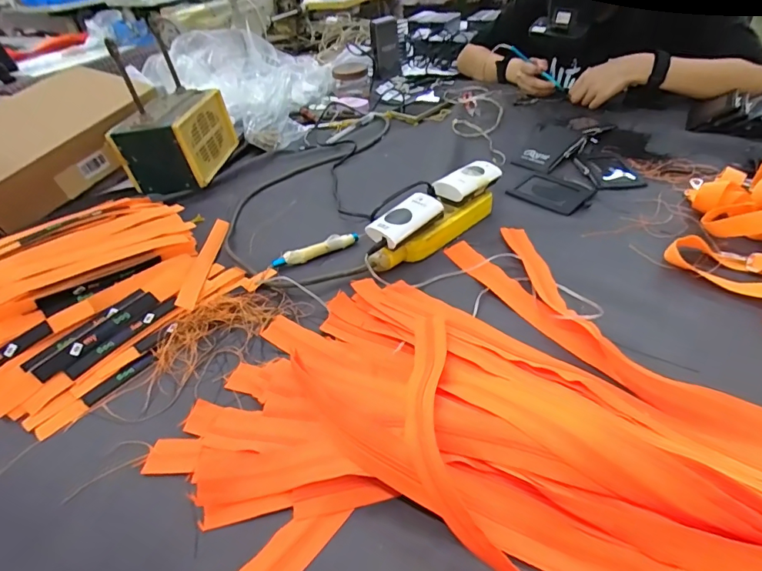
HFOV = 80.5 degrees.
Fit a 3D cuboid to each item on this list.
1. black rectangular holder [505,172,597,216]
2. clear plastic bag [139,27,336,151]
[{"bbox_3d":[0.257,-0.140,0.675,0.081,0.005,0.111,-35,47,-30],"label":"black rectangular holder"},{"bbox_3d":[-0.302,-0.483,1.057,0.426,0.171,0.328,24,49,33],"label":"clear plastic bag"}]

